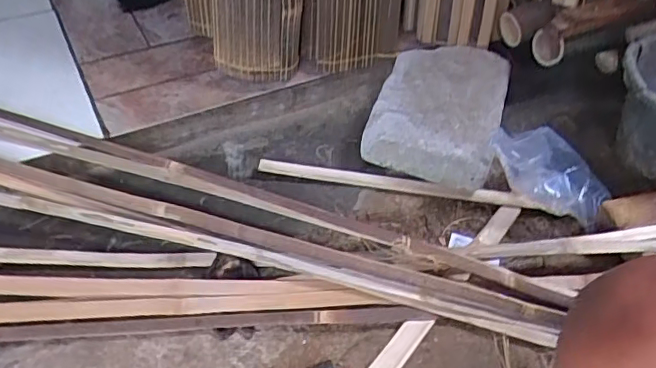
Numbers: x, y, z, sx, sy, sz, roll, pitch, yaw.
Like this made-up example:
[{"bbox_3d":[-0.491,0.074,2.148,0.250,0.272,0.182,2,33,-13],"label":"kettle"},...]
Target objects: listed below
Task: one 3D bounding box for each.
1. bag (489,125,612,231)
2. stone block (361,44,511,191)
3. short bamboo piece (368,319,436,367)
[{"bbox_3d":[0.332,-0.024,0.847,0.187,0.091,0.117,20,48,13],"label":"bag"},{"bbox_3d":[0.191,-0.136,0.952,0.195,0.071,0.300,17,47,10],"label":"stone block"},{"bbox_3d":[0.088,0.199,0.692,0.032,0.010,0.111,32,51,22],"label":"short bamboo piece"}]

